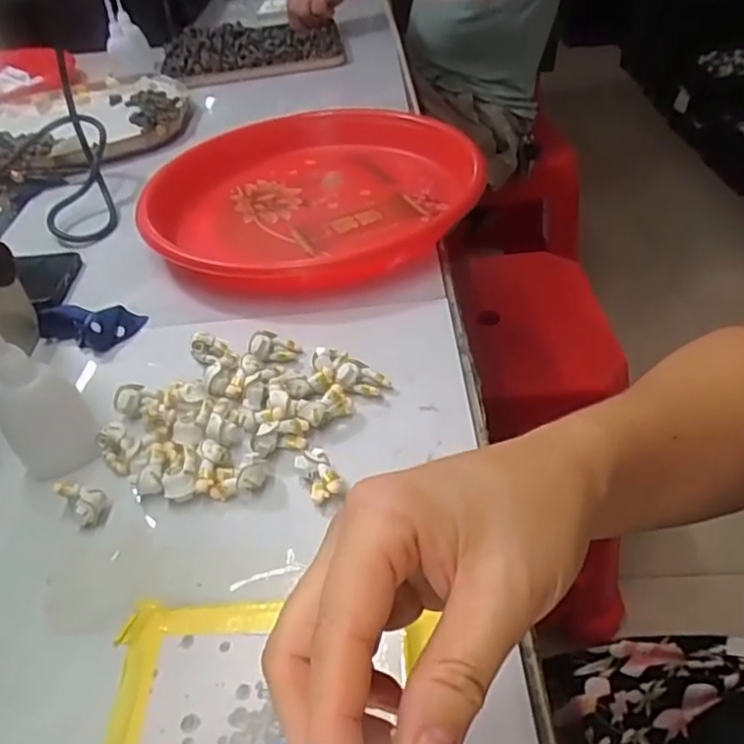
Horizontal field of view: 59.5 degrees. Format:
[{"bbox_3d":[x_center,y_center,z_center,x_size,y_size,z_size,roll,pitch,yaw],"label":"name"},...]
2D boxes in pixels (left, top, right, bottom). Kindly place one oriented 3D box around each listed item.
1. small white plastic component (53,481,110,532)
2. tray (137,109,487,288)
[{"bbox_3d":[-0.153,0.068,0.348,0.019,0.018,0.024,-36,49,-29],"label":"small white plastic component"},{"bbox_3d":[-0.051,-0.161,0.573,0.281,0.038,0.261,-1,42,7],"label":"tray"}]

